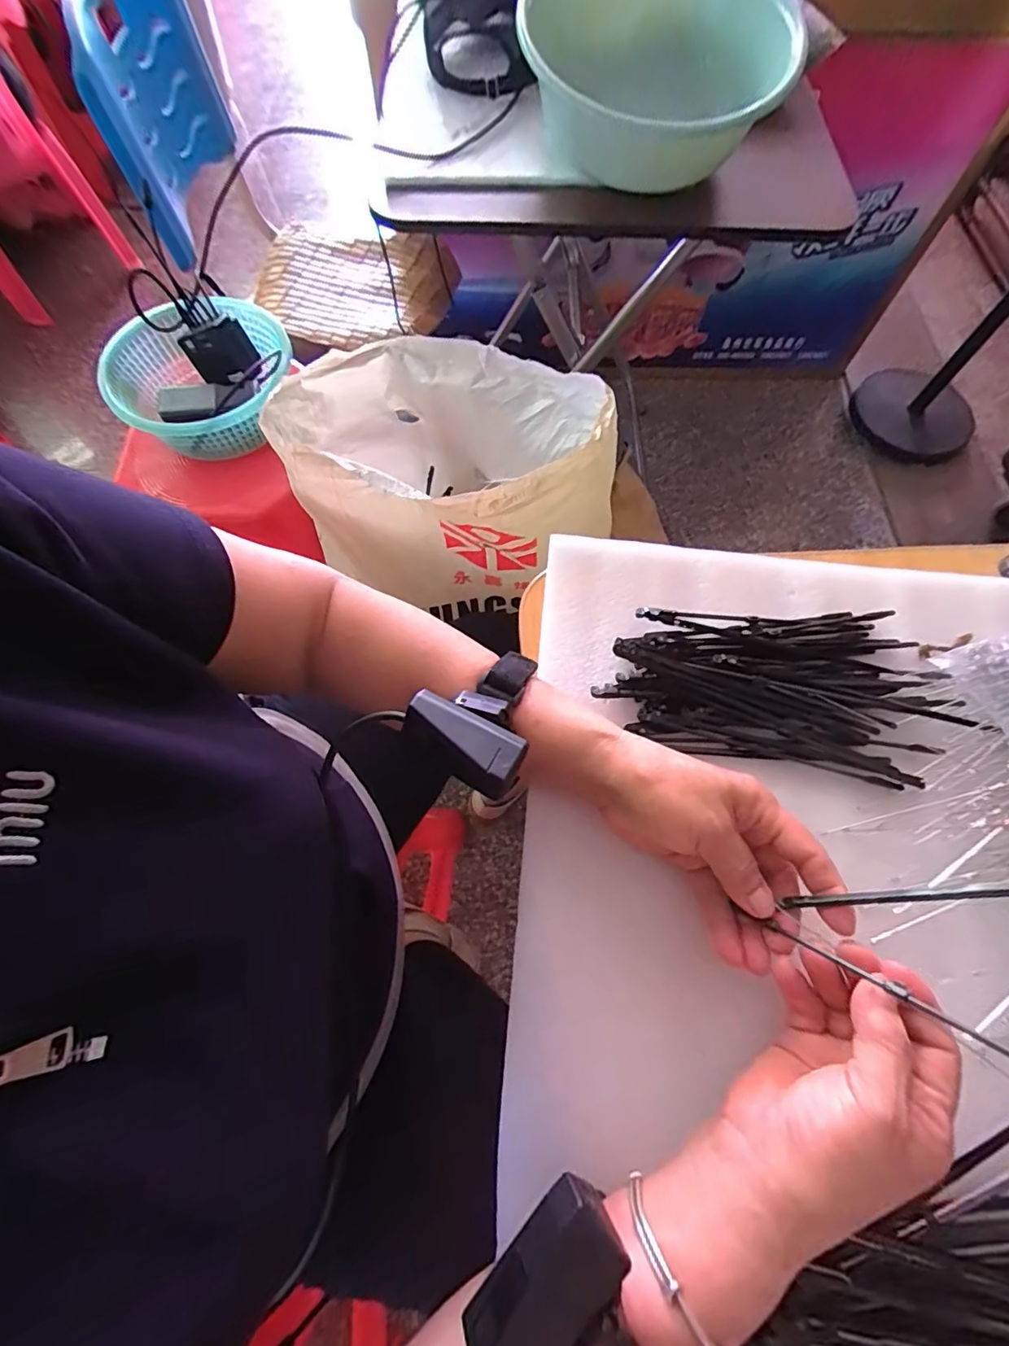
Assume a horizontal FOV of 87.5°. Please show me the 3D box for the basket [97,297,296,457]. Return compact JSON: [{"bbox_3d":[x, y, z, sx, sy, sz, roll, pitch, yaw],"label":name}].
[{"bbox_3d":[-0.416,-0.405,0.736,0.229,0.094,0.236,-3,68,-1],"label":"basket"}]

